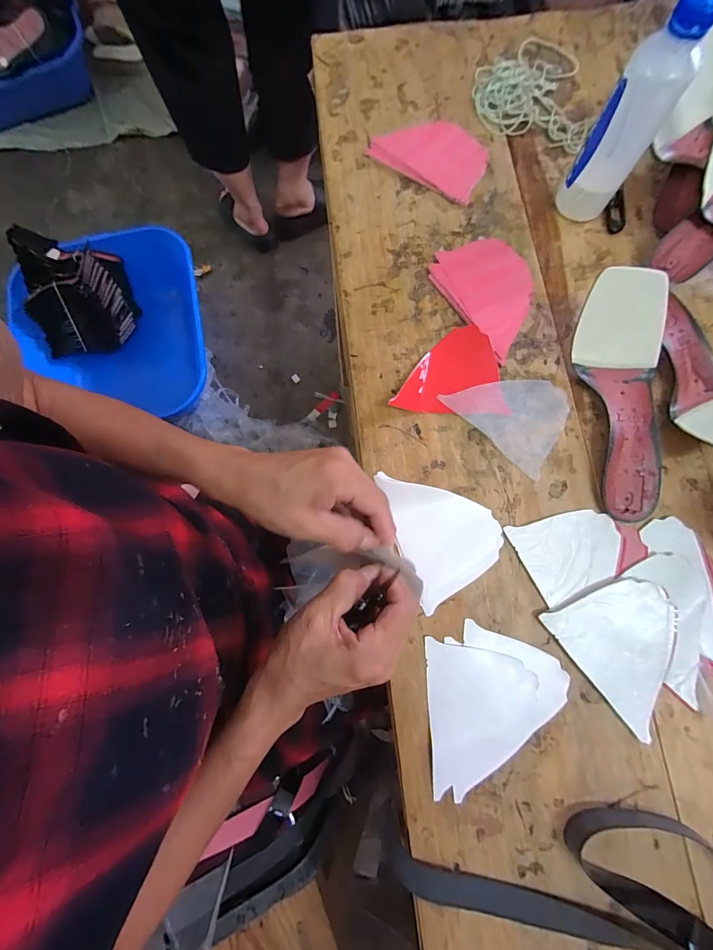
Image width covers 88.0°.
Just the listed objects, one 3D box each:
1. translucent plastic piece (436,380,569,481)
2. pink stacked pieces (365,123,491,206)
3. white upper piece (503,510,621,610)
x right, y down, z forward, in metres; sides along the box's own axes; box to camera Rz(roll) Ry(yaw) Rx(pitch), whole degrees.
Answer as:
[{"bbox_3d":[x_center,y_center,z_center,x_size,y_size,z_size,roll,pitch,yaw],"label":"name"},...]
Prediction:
[{"bbox_3d":[0.172,-0.075,0.402,0.122,0.005,0.099,42,81,8],"label":"translucent plastic piece"},{"bbox_3d":[0.096,-0.407,0.464,0.134,0.010,0.090,33,80,6],"label":"pink stacked pieces"},{"bbox_3d":[0.216,0.074,0.373,0.101,0.007,0.081,-25,79,-5],"label":"white upper piece"}]

